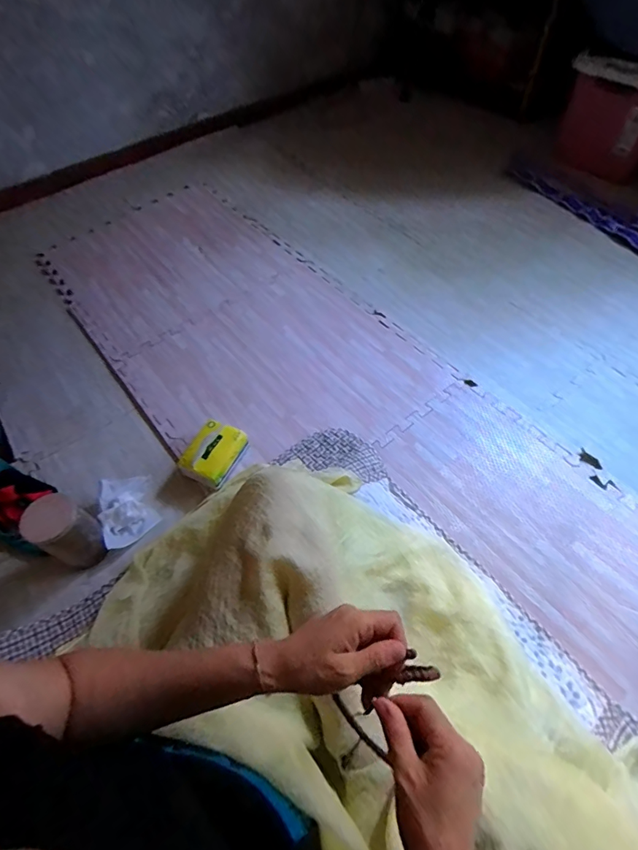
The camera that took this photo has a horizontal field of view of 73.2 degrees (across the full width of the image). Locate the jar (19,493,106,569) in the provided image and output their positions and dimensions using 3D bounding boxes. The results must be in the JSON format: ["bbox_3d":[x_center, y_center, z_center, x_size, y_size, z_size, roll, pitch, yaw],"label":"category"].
[{"bbox_3d":[-0.417,0.185,0.727,0.076,0.162,0.078,0,55,0],"label":"jar"}]

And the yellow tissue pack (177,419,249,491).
[{"bbox_3d":[-0.204,0.055,0.837,0.083,0.075,0.120,25,59,17],"label":"yellow tissue pack"}]

